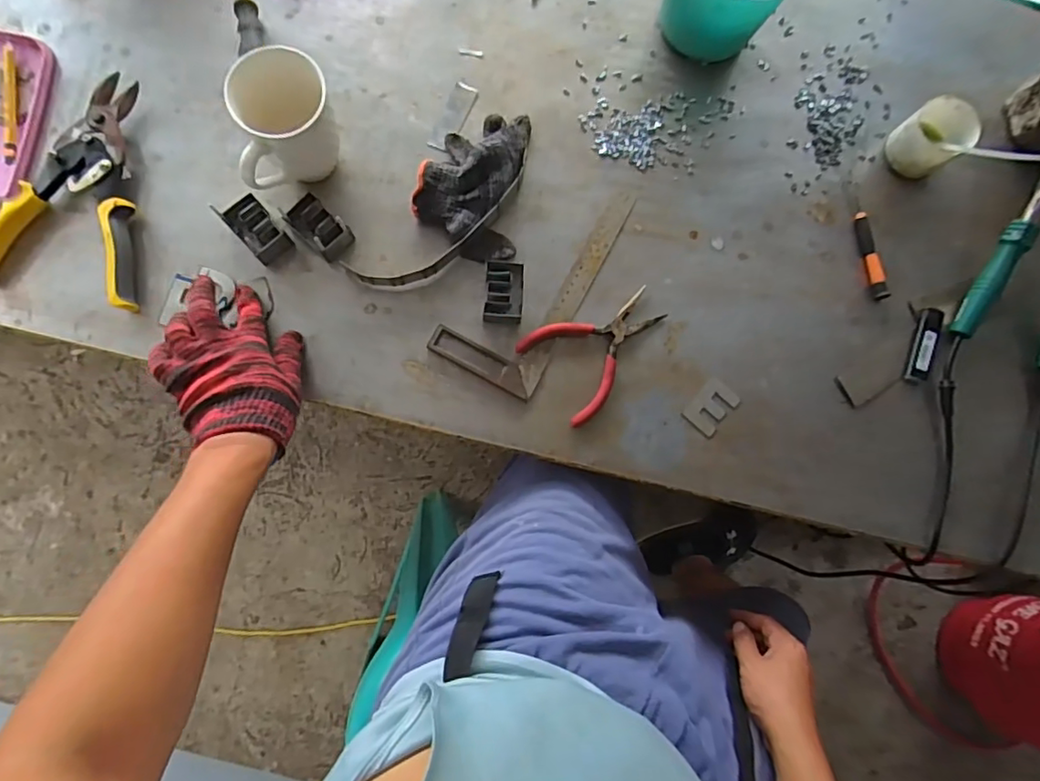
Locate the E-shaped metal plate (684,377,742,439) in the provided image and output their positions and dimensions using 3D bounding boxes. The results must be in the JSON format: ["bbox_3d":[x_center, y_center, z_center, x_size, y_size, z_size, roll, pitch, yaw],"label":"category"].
[{"bbox_3d":[0.196,0.017,0.577,0.035,0.006,0.053,44,81,3],"label":"E-shaped metal plate"}]

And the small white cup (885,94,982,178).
[{"bbox_3d":[0.436,-0.269,0.602,0.064,0.059,0.061,1,81,-4],"label":"small white cup"}]

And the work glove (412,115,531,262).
[{"bbox_3d":[-0.045,-0.218,0.571,0.111,0.039,0.160,7,81,-3],"label":"work glove"}]

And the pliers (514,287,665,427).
[{"bbox_3d":[0.080,-0.048,0.567,0.142,0.009,0.100,-39,86,-8],"label":"pliers"}]

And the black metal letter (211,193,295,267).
[{"bbox_3d":[-0.253,-0.156,0.547,0.036,0.031,0.055,-41,86,-9],"label":"black metal letter"}]

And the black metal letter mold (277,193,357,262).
[{"bbox_3d":[-0.195,-0.158,0.551,0.062,0.031,0.037,42,81,3],"label":"black metal letter mold"}]

